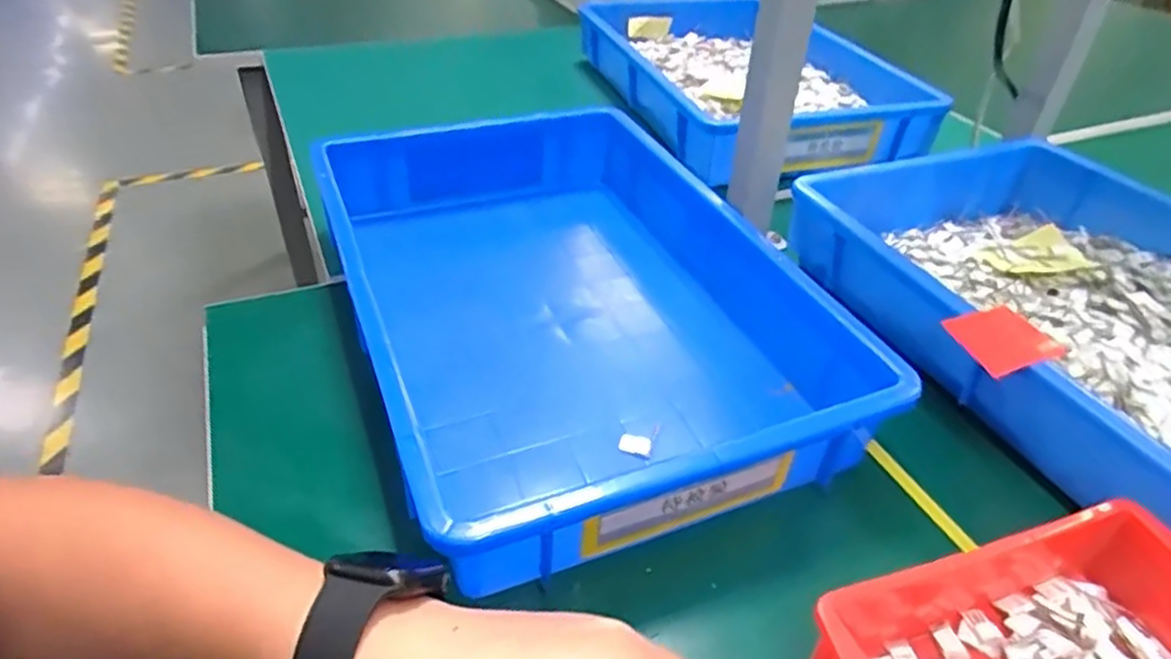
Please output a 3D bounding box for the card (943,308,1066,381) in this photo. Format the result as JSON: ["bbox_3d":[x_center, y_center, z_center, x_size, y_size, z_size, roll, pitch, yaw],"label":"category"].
[{"bbox_3d":[0.257,0.006,0.440,0.043,0.006,0.051,-22,46,-4],"label":"card"}]

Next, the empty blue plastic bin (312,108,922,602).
[{"bbox_3d":[-0.014,-0.036,0.543,0.282,0.090,0.449,-13,41,-18],"label":"empty blue plastic bin"}]

